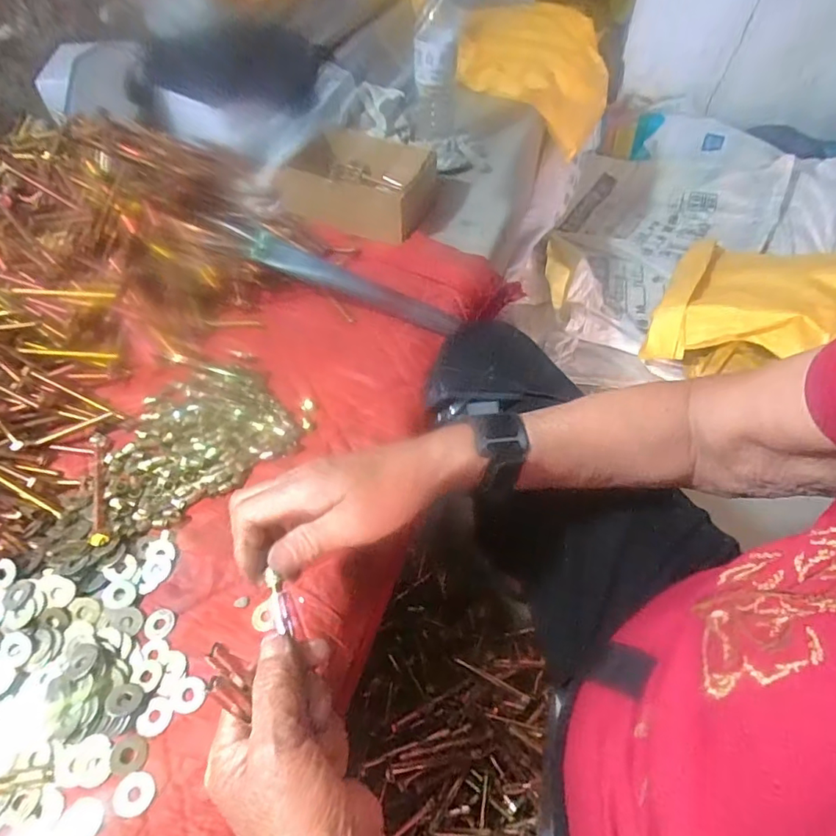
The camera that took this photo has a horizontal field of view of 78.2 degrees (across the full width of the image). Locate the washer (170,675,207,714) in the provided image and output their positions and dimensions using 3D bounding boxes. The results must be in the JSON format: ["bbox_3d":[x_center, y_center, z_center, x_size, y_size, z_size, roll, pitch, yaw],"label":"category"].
[{"bbox_3d":[-0.155,0.186,0.347,0.023,0.004,0.022,0,52,0],"label":"washer"}]

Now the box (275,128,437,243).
[{"bbox_3d":[-0.081,-0.329,0.718,0.193,0.069,0.134,12,53,9],"label":"box"}]

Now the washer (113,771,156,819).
[{"bbox_3d":[-0.174,0.230,0.315,0.022,0.004,0.023,0,52,0],"label":"washer"}]

